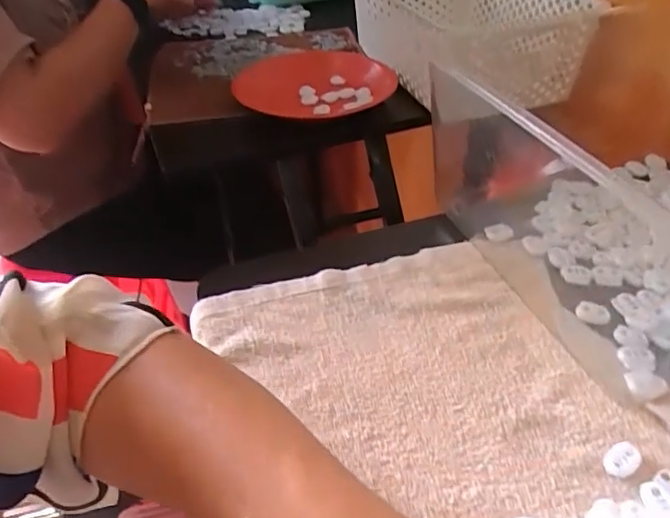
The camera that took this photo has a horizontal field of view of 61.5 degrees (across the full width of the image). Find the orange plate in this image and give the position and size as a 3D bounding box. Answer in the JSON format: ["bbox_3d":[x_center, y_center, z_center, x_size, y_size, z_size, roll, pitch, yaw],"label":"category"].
[{"bbox_3d":[-0.028,-0.224,0.716,0.185,0.023,0.215,25,47,31],"label":"orange plate"}]

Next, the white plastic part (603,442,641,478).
[{"bbox_3d":[0.161,0.113,0.315,0.021,0.008,0.015,-31,47,-30],"label":"white plastic part"}]

